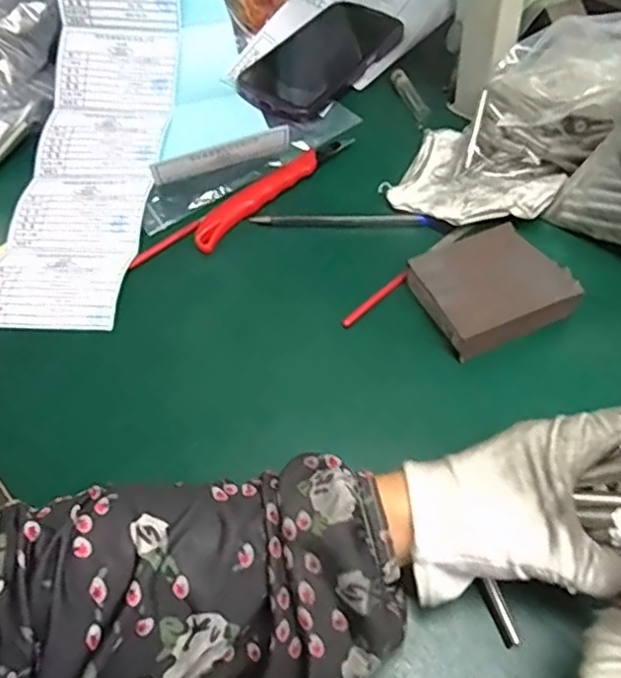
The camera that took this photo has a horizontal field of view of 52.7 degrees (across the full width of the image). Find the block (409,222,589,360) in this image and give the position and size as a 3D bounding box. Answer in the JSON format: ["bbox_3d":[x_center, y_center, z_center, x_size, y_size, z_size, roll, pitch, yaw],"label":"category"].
[{"bbox_3d":[0.110,-0.034,0.386,0.080,0.025,0.069,-21,55,-10],"label":"block"}]

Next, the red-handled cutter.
[{"bbox_3d":[-0.030,-0.114,0.469,0.024,0.011,0.147,35,64,27],"label":"red-handled cutter"}]

